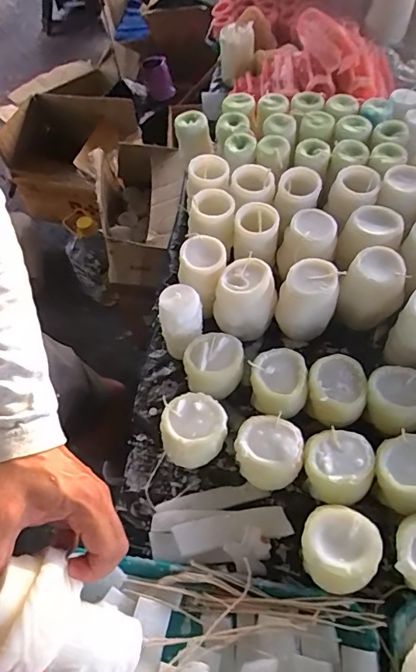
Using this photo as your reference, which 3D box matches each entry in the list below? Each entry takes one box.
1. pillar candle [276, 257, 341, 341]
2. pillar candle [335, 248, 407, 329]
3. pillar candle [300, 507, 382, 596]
[{"bbox_3d":[0.127,-0.045,0.601,0.072,0.090,0.066,17,60,14],"label":"pillar candle"},{"bbox_3d":[0.211,-0.061,0.607,0.078,0.091,0.069,25,62,19],"label":"pillar candle"},{"bbox_3d":[0.128,0.210,0.461,0.072,0.055,0.074,18,60,15],"label":"pillar candle"}]

